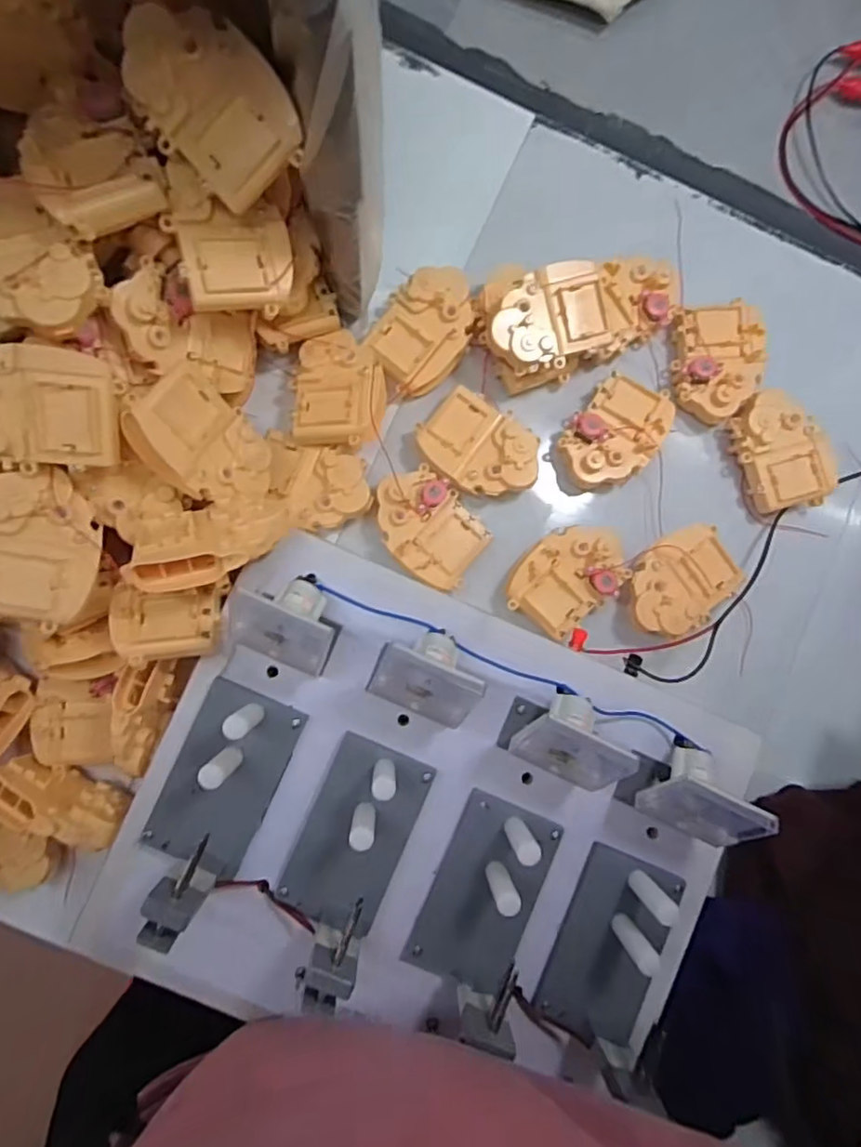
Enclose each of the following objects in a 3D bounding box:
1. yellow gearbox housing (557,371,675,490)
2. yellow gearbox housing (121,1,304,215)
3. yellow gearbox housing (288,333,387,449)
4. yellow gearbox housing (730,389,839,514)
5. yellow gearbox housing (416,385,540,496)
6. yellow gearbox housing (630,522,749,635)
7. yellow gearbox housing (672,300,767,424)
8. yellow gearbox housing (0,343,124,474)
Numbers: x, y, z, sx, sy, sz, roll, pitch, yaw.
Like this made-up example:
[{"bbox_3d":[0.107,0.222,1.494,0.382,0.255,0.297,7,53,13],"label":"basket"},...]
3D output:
[{"bbox_3d":[0.155,-0.117,0.502,0.116,0.033,0.073,-44,91,-8],"label":"yellow gearbox housing"},{"bbox_3d":[-0.124,-0.266,0.344,0.095,0.026,0.073,40,110,-22],"label":"yellow gearbox housing"},{"bbox_3d":[-0.071,-0.144,0.467,0.069,0.024,0.089,-4,85,-6],"label":"yellow gearbox housing"},{"bbox_3d":[0.295,-0.102,0.508,0.069,0.037,0.095,-11,86,-7],"label":"yellow gearbox housing"},{"bbox_3d":[0.040,-0.101,0.495,0.095,0.035,0.070,28,83,-3],"label":"yellow gearbox housing"},{"bbox_3d":[0.206,0.007,0.500,0.096,0.032,0.070,-31,89,-8],"label":"yellow gearbox housing"},{"bbox_3d":[0.242,-0.178,0.511,0.072,0.034,0.097,-4,85,-6],"label":"yellow gearbox housing"},{"bbox_3d":[-0.240,-0.097,0.364,0.100,0.038,0.068,-3,85,-6],"label":"yellow gearbox housing"}]

